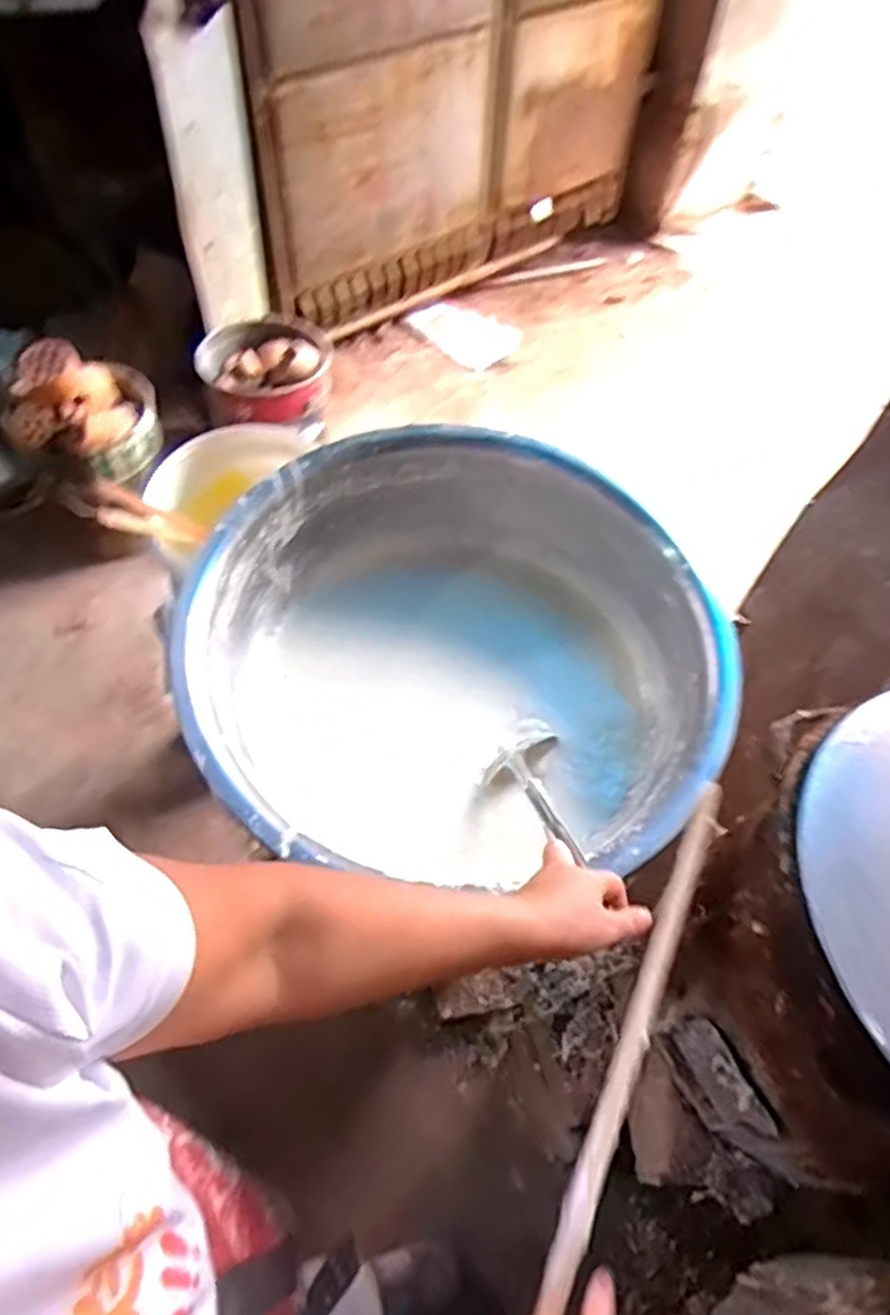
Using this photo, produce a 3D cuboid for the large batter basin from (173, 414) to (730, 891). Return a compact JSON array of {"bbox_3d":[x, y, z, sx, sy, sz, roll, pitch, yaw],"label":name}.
[{"bbox_3d":[0.019,-0.013,0.829,0.527,0.179,0.472,9,56,4],"label":"large batter basin"}]

